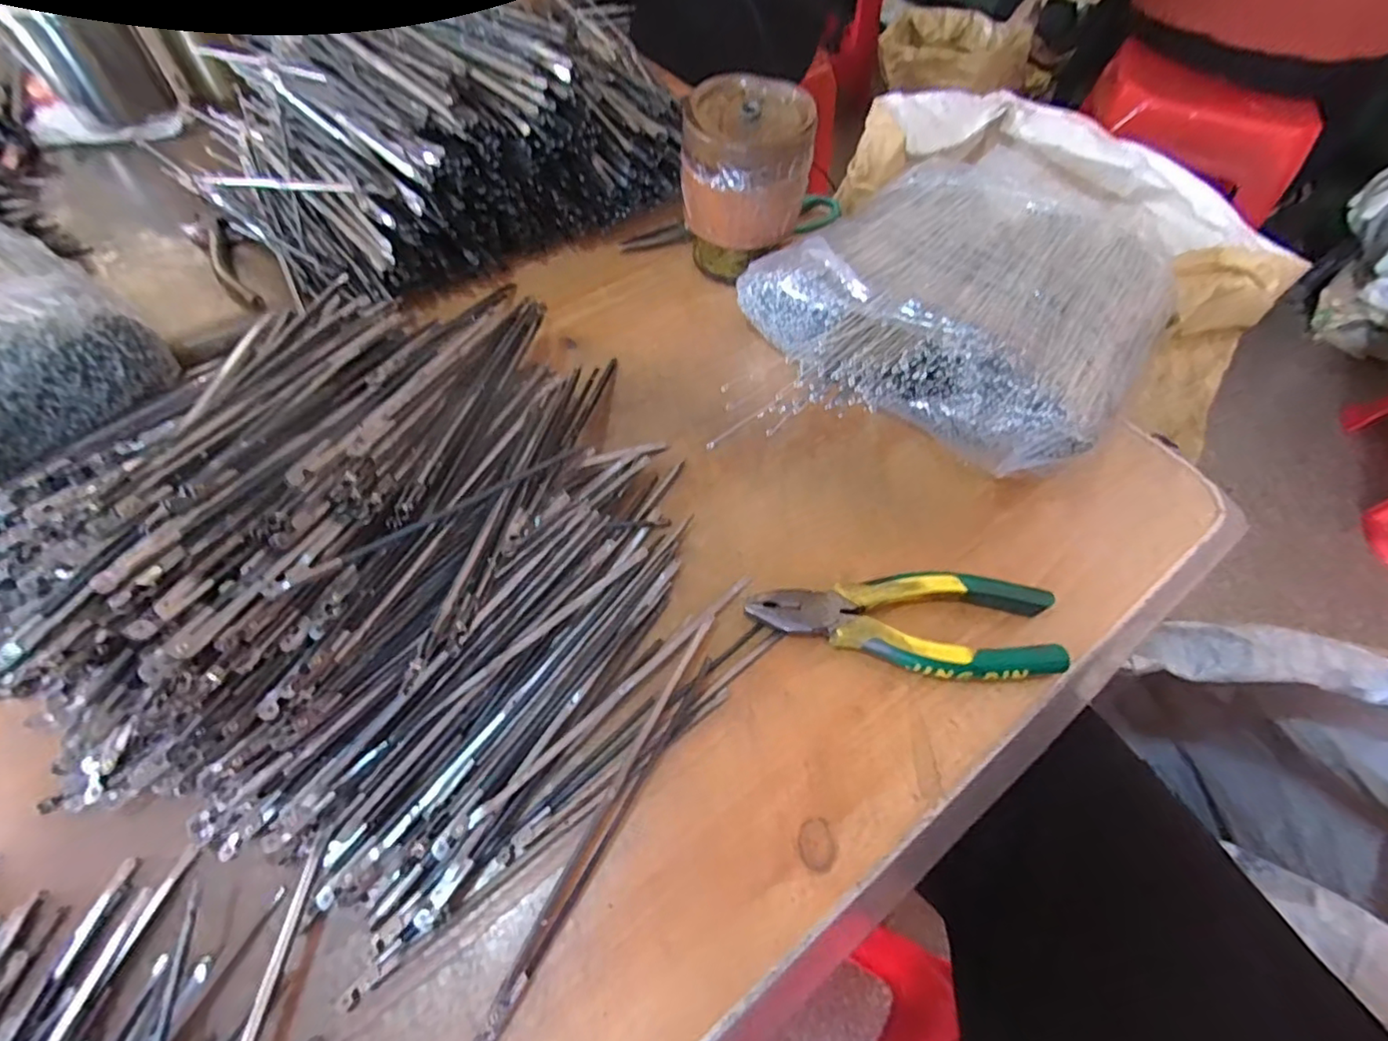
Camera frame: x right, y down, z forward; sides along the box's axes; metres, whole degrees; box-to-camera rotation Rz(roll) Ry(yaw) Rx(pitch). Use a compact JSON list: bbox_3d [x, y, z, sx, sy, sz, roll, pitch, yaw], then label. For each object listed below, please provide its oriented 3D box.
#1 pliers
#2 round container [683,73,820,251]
[{"bbox_3d":[0.107,0.056,0.308,0.152,0.020,0.053,-1,58,-5],"label":"pliers"},{"bbox_3d":[0.035,-0.242,0.409,0.085,0.068,0.085,1,58,-2],"label":"round container"}]

